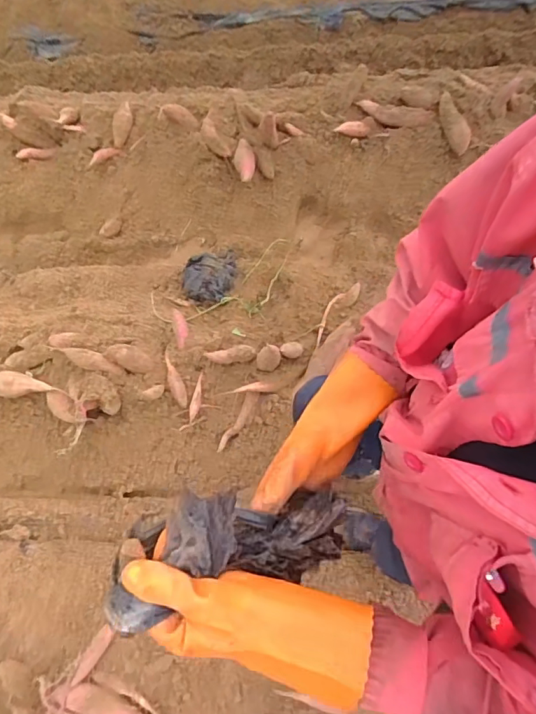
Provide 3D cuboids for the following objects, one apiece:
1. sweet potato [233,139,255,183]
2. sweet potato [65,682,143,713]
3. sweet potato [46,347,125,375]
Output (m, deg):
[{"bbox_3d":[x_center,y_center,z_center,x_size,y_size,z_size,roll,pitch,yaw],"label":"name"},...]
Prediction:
[{"bbox_3d":[-0.084,-0.716,1.802,0.076,0.058,0.191,-7,65,2],"label":"sweet potato"},{"bbox_3d":[-0.309,0.796,1.096,0.288,0.051,0.066,17,68,13],"label":"sweet potato"},{"bbox_3d":[-0.521,0.006,1.418,0.234,0.050,0.053,20,69,-6],"label":"sweet potato"}]

